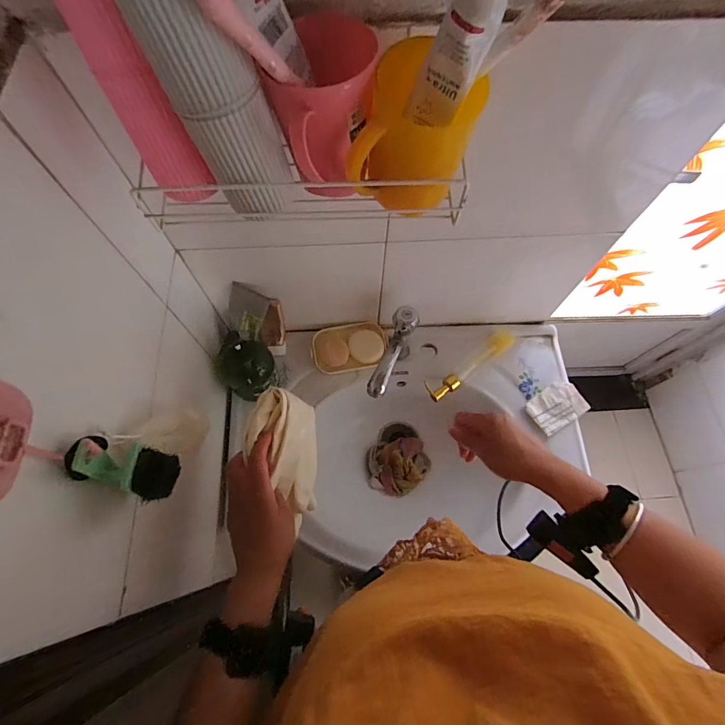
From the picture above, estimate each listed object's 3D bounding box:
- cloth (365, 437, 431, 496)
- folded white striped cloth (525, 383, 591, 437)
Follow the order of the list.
[{"bbox_3d":[0.069,0.196,0.751,0.121,0.034,0.099,-17,68,-8],"label":"cloth"},{"bbox_3d":[0.344,0.079,0.702,0.098,0.018,0.069,-31,70,-13],"label":"folded white striped cloth"}]

